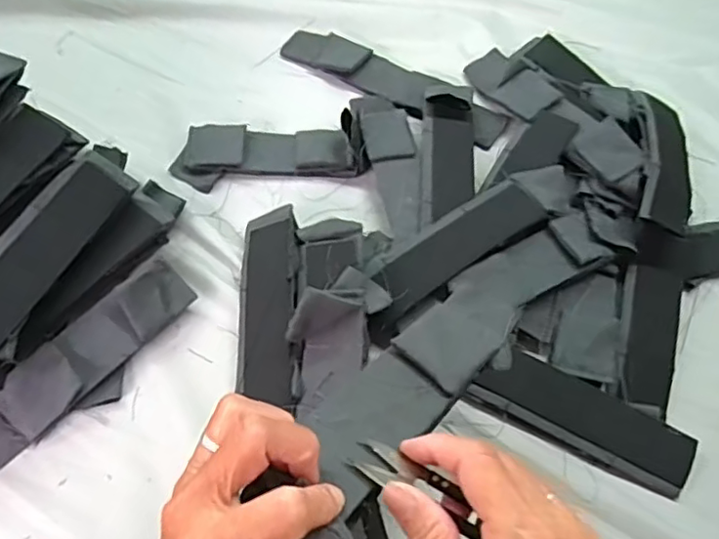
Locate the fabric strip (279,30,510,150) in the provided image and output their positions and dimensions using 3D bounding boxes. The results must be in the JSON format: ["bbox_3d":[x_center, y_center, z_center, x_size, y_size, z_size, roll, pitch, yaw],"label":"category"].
[{"bbox_3d":[0.030,-0.182,0.593,0.232,0.010,0.052,26,63,12],"label":"fabric strip"}]

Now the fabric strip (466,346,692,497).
[{"bbox_3d":[0.163,0.106,0.442,0.159,0.009,0.053,24,62,11],"label":"fabric strip"}]

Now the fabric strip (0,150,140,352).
[{"bbox_3d":[-0.227,-0.004,0.415,0.046,0.009,0.195,36,60,-13],"label":"fabric strip"}]

